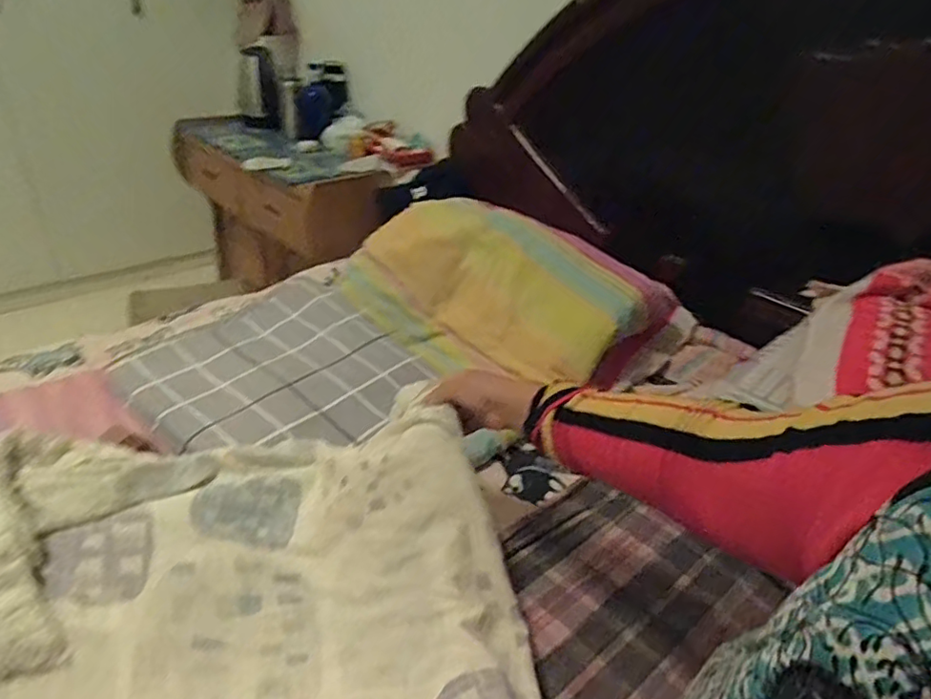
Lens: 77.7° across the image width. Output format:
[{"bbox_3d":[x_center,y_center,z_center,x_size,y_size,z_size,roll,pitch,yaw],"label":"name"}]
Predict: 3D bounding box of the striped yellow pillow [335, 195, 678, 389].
[{"bbox_3d":[0.086,-0.113,1.079,0.554,0.199,0.371,17,34,16],"label":"striped yellow pillow"}]

